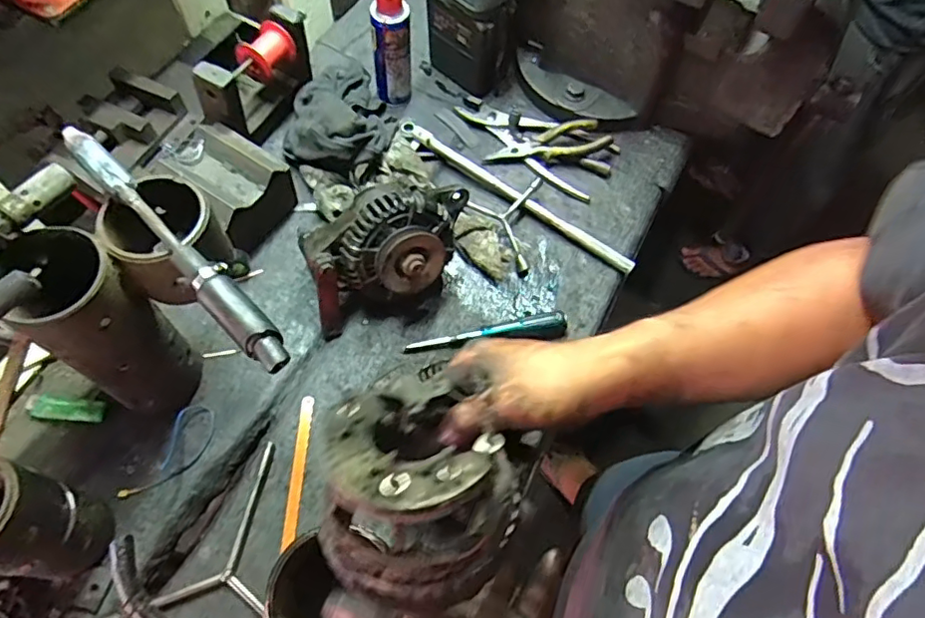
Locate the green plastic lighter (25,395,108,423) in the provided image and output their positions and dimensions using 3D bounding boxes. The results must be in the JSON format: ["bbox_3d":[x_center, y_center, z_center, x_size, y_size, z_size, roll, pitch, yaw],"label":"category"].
[{"bbox_3d":[-0.423,0.107,0.615,0.077,0.011,0.023,5,63,-1],"label":"green plastic lighter"}]

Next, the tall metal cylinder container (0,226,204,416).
[{"bbox_3d":[-0.326,0.019,0.532,0.100,0.194,0.083,34,67,13],"label":"tall metal cylinder container"}]

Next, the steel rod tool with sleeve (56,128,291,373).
[{"bbox_3d":[-0.231,-0.055,0.457,0.028,0.029,0.275,-41,72,-20],"label":"steel rod tool with sleeve"}]

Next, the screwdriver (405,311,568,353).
[{"bbox_3d":[0.033,0.035,0.697,0.199,0.021,0.025,-12,65,-9],"label":"screwdriver"}]

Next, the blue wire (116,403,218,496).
[{"bbox_3d":[-0.302,0.154,0.602,0.045,0.017,0.114,28,65,11],"label":"blue wire"}]

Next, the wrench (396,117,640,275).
[{"bbox_3d":[0.065,-0.158,0.785,0.378,0.029,0.026,34,67,13],"label":"wrench"}]

